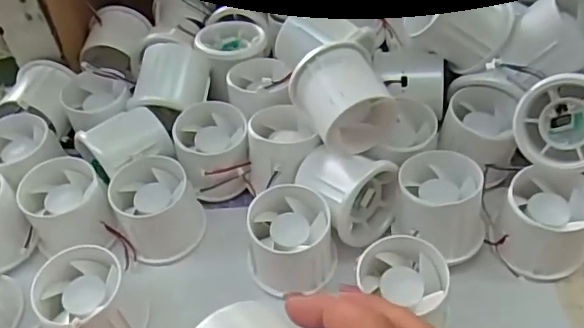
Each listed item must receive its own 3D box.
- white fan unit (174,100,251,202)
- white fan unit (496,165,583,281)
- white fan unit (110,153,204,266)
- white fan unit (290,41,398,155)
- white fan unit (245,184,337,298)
[{"bbox_3d":[-0.057,-0.009,0.400,0.054,0.046,0.060,-12,49,-7],"label":"white fan unit"},{"bbox_3d":[0.157,0.039,0.344,0.057,0.051,0.051,17,52,17],"label":"white fan unit"},{"bbox_3d":[-0.090,0.029,0.373,0.055,0.042,0.058,-23,52,-16],"label":"white fan unit"},{"bbox_3d":[0.033,-0.039,0.358,0.053,0.058,0.047,-22,51,-15],"label":"white fan unit"},{"bbox_3d":[-0.001,0.049,0.350,0.055,0.041,0.058,-2,49,2],"label":"white fan unit"}]

